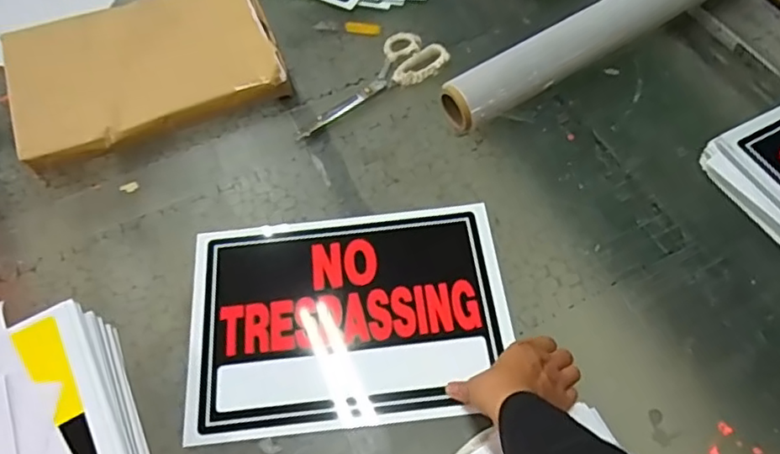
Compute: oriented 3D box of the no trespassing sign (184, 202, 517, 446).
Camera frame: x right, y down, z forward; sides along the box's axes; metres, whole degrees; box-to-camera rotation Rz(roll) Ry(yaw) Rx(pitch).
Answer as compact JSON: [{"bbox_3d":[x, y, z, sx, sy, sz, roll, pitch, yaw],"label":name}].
[{"bbox_3d":[-0.045,0.096,0.679,0.349,0.010,0.252,-6,59,-1],"label":"no trespassing sign"}]

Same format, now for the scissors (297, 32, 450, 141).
[{"bbox_3d":[-0.035,-0.203,0.838,0.243,0.018,0.090,-32,63,-17],"label":"scissors"}]

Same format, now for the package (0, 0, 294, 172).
[{"bbox_3d":[-0.347,-0.235,0.849,0.358,0.053,0.264,-20,60,-11],"label":"package"}]

